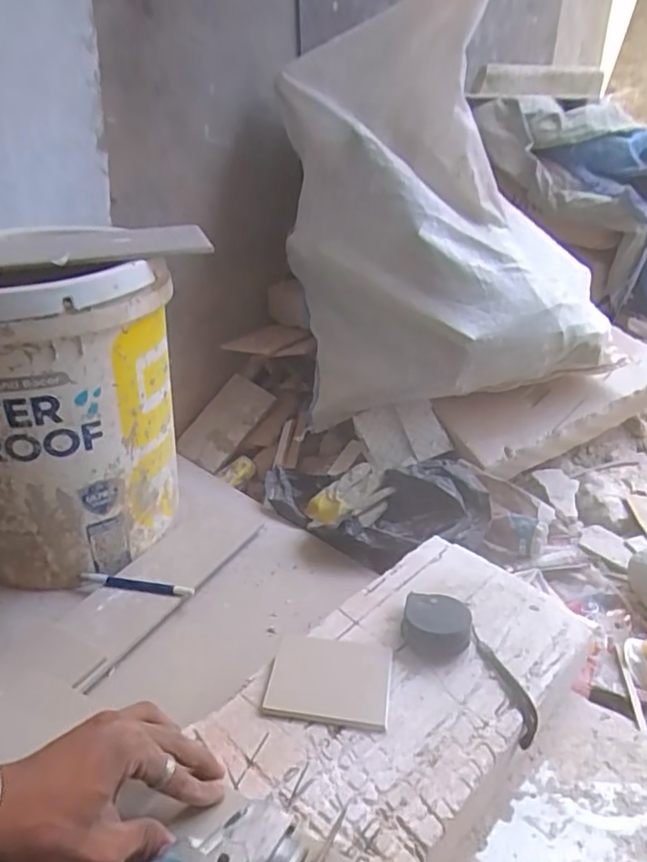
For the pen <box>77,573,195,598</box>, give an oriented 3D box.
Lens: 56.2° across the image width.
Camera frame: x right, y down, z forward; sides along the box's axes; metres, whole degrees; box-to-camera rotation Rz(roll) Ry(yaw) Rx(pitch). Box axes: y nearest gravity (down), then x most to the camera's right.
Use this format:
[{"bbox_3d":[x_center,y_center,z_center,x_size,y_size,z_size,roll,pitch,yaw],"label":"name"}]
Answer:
[{"bbox_3d":[-0.226,0.186,0.731,0.144,0.012,0.017,6,29,11],"label":"pen"}]

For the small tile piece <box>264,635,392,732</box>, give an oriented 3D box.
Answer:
[{"bbox_3d":[0.005,0.222,0.541,0.106,0.009,0.089,5,29,9],"label":"small tile piece"}]

